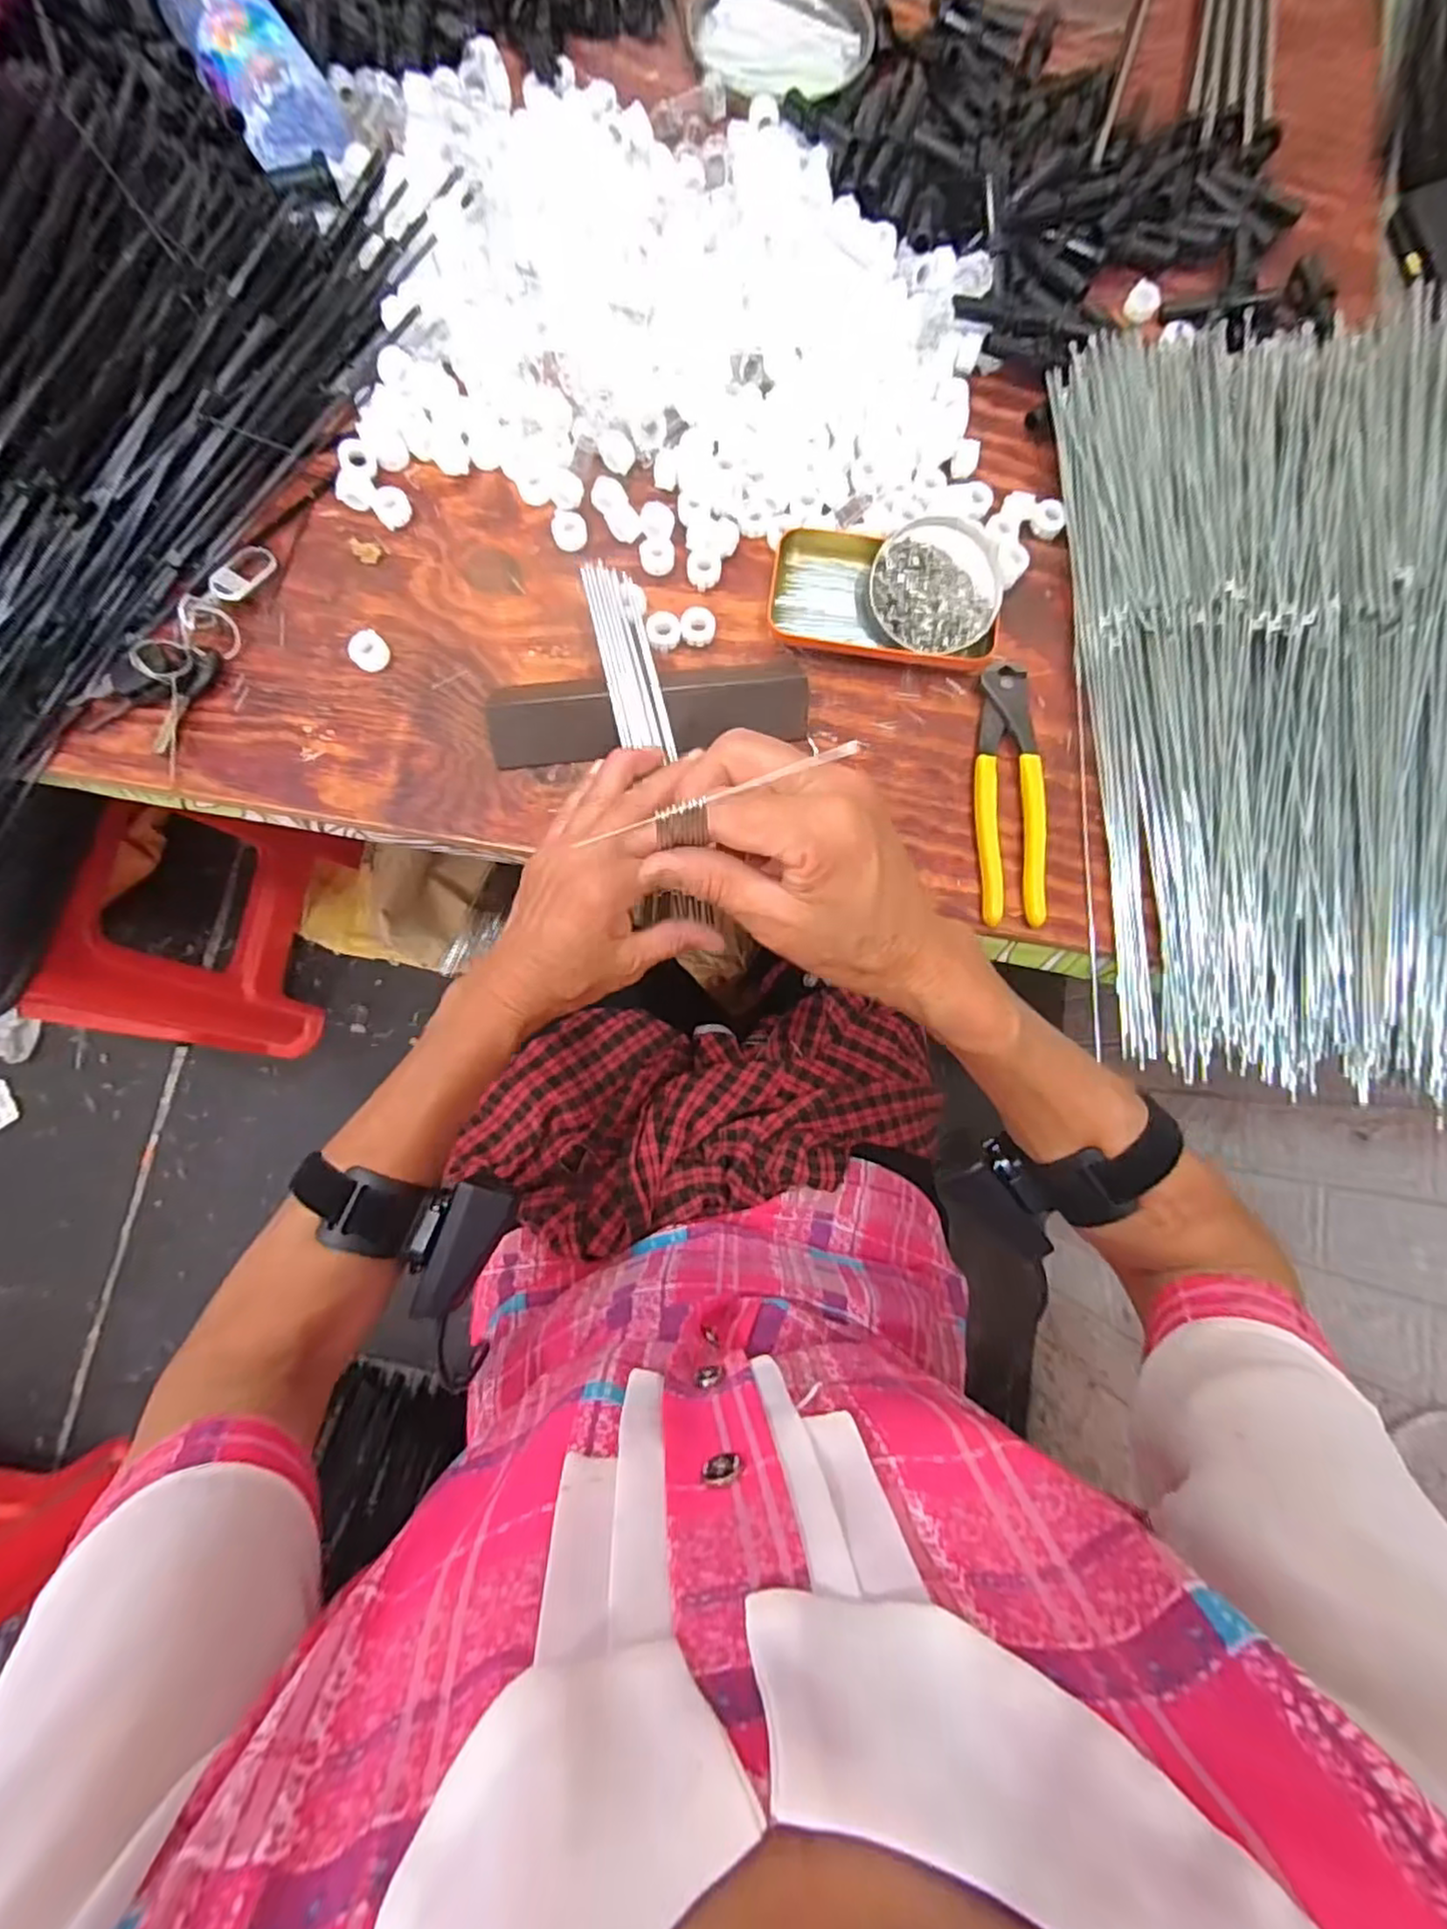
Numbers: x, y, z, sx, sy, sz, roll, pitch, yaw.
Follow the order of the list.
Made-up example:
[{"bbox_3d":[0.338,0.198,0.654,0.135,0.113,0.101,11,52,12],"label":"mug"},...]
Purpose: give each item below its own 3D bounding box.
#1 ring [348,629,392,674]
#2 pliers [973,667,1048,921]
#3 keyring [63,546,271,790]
[{"bbox_3d":[-0.223,-0.197,0.434,0.023,0.013,0.023,0,81,-3],"label":"ring"},{"bbox_3d":[0.180,-0.108,0.436,0.040,0.014,0.167,3,81,-2],"label":"pliers"},{"bbox_3d":[-0.343,-0.200,0.420,0.075,0.023,0.152,17,81,0],"label":"keyring"}]

